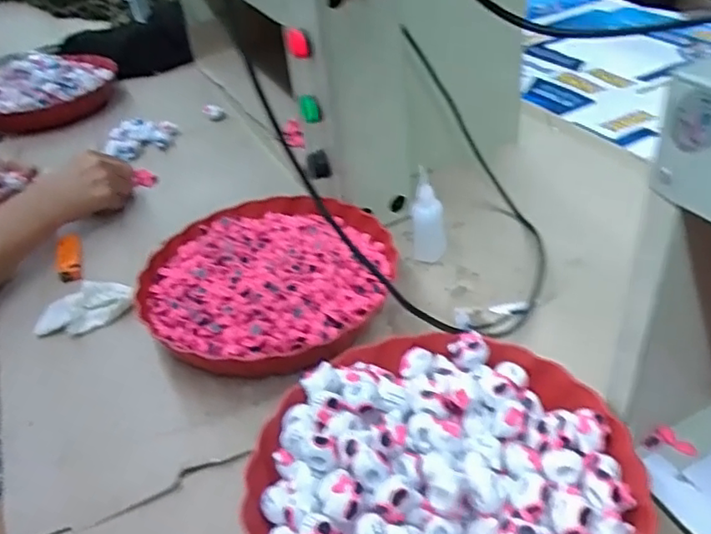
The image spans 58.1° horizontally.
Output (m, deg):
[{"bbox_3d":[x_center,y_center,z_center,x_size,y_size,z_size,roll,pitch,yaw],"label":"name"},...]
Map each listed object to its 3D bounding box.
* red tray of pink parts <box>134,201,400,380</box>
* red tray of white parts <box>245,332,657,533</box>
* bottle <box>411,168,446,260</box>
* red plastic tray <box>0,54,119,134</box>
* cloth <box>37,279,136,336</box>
[{"bbox_3d":[-0.089,0.000,0.620,0.241,0.045,0.246,10,41,22],"label":"red tray of pink parts"},{"bbox_3d":[0.056,0.133,0.409,0.238,0.060,0.236,-32,44,-28],"label":"red tray of white parts"},{"bbox_3d":[0.074,-0.051,0.653,0.032,0.090,0.034,1,38,10],"label":"bottle"},{"bbox_3d":[-0.551,-0.319,1.135,0.254,0.085,0.226,-25,41,-21],"label":"red plastic tray"},{"bbox_3d":[-0.272,0.042,0.643,0.097,0.037,0.031,-25,41,-21],"label":"cloth"}]

